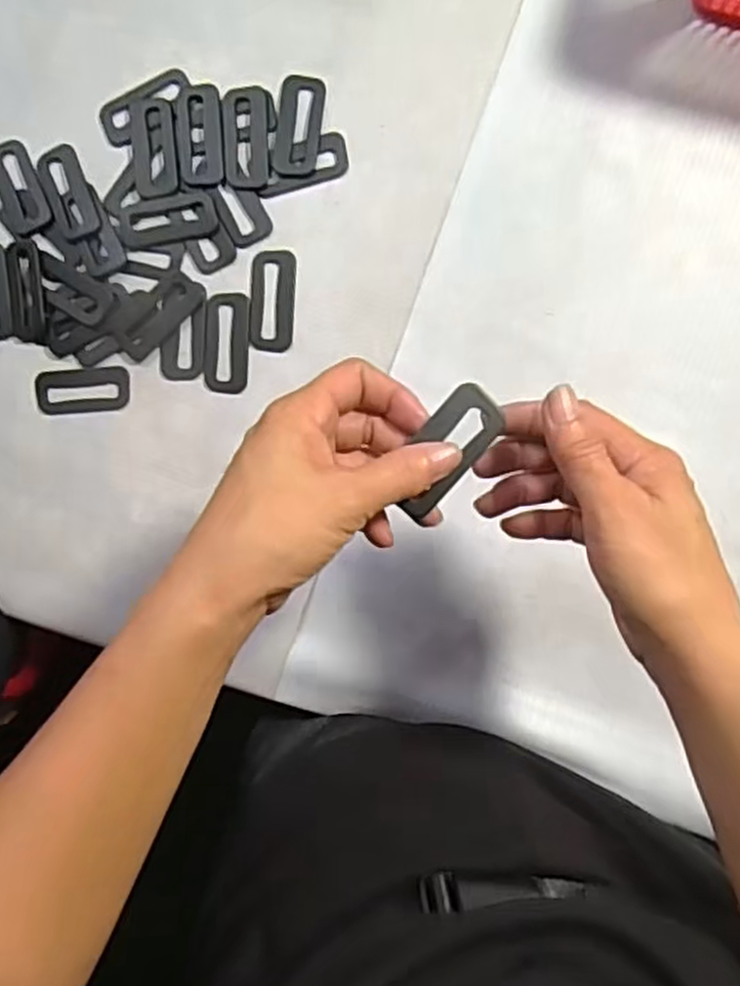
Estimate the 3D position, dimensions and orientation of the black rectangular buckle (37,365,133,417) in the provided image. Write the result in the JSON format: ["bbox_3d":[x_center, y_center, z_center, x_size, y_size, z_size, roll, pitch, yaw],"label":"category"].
[{"bbox_3d":[-0.177,-0.064,0.470,0.060,0.006,0.029,-2,93,5],"label":"black rectangular buckle"}]

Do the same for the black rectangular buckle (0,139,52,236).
[{"bbox_3d":[-0.218,-0.189,0.467,0.028,0.004,0.060,-22,91,6],"label":"black rectangular buckle"}]

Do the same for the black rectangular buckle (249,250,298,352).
[{"bbox_3d":[-0.058,-0.115,0.454,0.026,0.004,0.060,4,94,5],"label":"black rectangular buckle"}]

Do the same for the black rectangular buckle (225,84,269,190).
[{"bbox_3d":[-0.073,-0.212,0.449,0.026,0.004,0.061,-3,93,5],"label":"black rectangular buckle"}]

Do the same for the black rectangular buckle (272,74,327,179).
[{"bbox_3d":[-0.042,-0.218,0.448,0.028,0.004,0.058,6,94,5],"label":"black rectangular buckle"}]

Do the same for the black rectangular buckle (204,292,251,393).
[{"bbox_3d":[-0.086,-0.091,0.458,0.027,0.004,0.060,3,93,5],"label":"black rectangular buckle"}]

